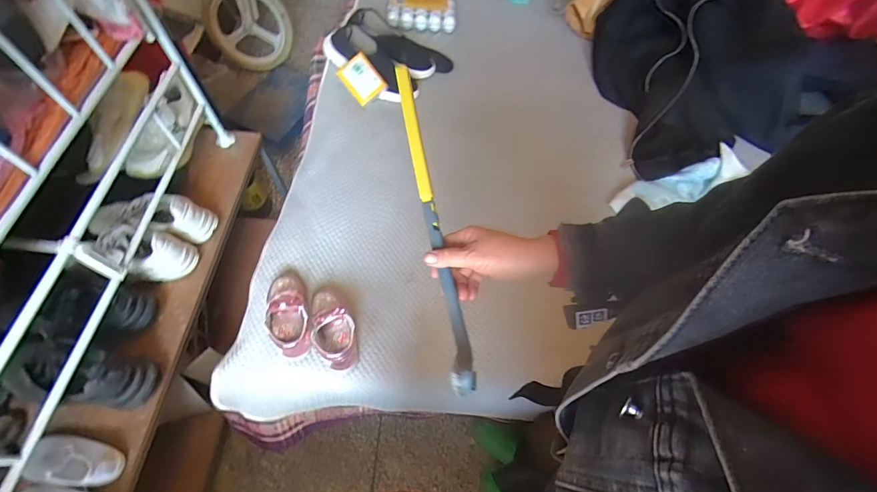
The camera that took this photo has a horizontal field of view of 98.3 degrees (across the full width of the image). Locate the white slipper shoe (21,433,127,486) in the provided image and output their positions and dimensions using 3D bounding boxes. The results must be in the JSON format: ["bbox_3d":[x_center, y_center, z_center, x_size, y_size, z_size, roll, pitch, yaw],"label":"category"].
[{"bbox_3d":[-0.692,0.406,0.719,0.163,0.045,0.077,4,62,-1],"label":"white slipper shoe"}]

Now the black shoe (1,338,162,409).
[{"bbox_3d":[-0.721,0.248,0.743,0.268,0.120,0.104,7,62,1],"label":"black shoe"}]

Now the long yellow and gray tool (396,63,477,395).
[{"bbox_3d":[-0.012,-0.044,0.483,0.034,0.063,0.432,-10,73,-8],"label":"long yellow and gray tool"}]

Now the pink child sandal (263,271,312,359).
[{"bbox_3d":[-0.292,0.126,0.748,0.068,0.079,0.176,-12,64,-9],"label":"pink child sandal"}]

